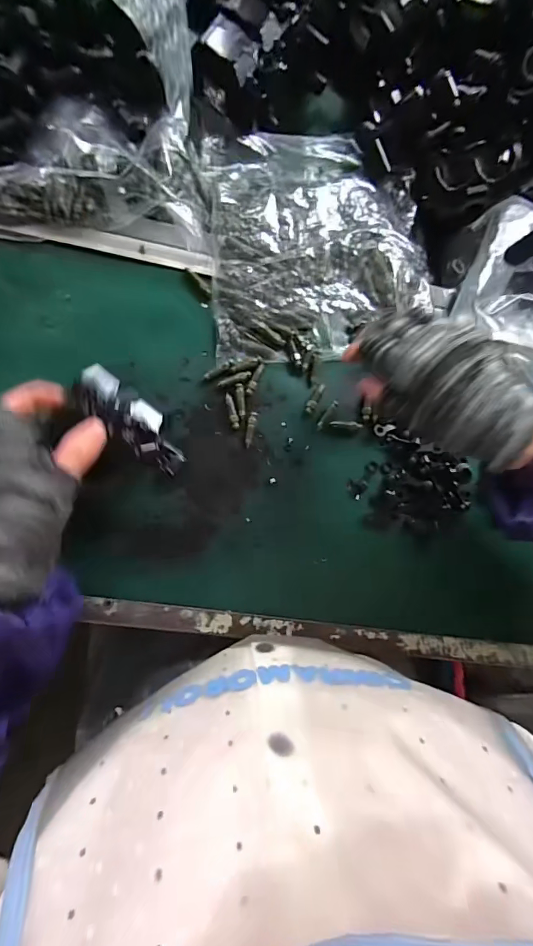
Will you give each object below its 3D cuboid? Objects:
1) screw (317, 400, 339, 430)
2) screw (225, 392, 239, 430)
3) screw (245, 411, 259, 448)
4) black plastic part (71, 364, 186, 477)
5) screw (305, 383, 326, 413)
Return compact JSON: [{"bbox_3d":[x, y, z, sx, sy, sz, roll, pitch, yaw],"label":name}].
[{"bbox_3d":[0.052,-0.049,0.360,0.006,0.004,0.029,35,84,-6],"label":"screw"},{"bbox_3d":[-0.028,-0.051,0.349,0.007,0.004,0.029,-13,91,-8],"label":"screw"},{"bbox_3d":[-0.013,-0.036,0.352,0.007,0.004,0.030,14,87,-7],"label":"screw"},{"bbox_3d":[-0.092,-0.036,0.293,0.032,0.015,0.086,-45,98,-6],"label":"black plastic part"},{"bbox_3d":[0.041,-0.063,0.360,0.008,0.004,0.027,25,83,-6],"label":"screw"}]

